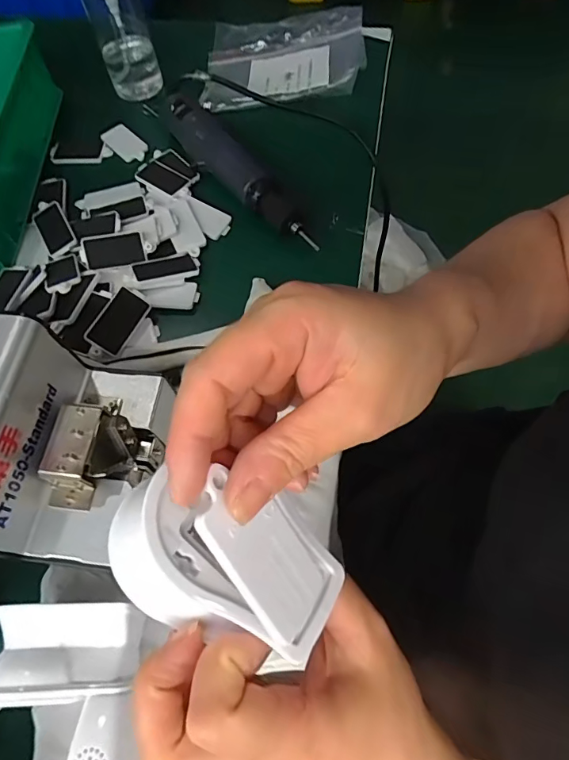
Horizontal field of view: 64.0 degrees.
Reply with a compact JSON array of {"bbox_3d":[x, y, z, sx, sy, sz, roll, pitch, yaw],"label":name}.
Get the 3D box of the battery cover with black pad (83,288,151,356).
[{"bbox_3d":[-0.150,-0.053,0.410,0.033,0.008,0.061,36,64,-21],"label":"battery cover with black pad"}]

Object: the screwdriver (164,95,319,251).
[{"bbox_3d":[-0.049,-0.219,0.478,0.047,0.030,0.253,-35,69,-12],"label":"screwdriver"}]

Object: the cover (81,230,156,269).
[{"bbox_3d":[-0.165,-0.127,0.446,0.070,0.005,0.031,-6,102,0],"label":"cover"}]

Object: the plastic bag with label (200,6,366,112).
[{"bbox_3d":[-0.001,-0.408,0.570,0.193,0.028,0.189,-1,66,3],"label":"plastic bag with label"}]

